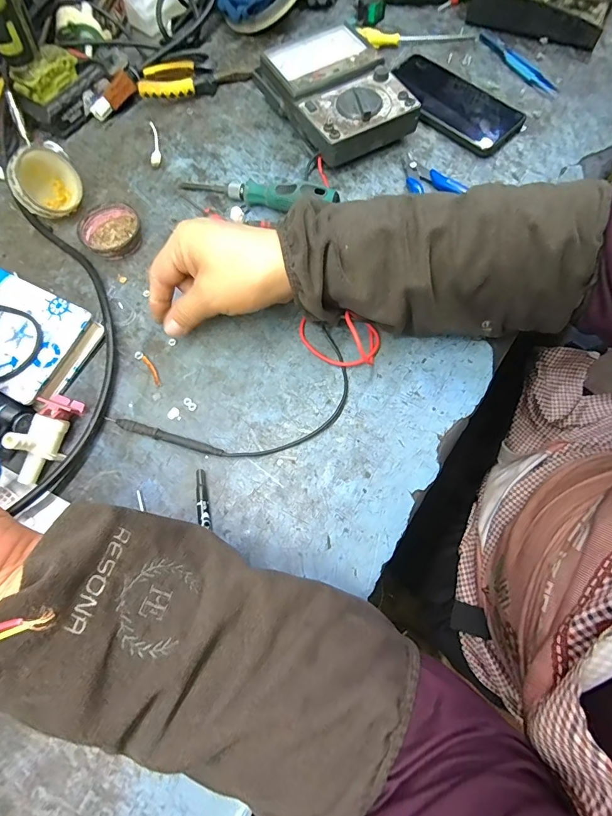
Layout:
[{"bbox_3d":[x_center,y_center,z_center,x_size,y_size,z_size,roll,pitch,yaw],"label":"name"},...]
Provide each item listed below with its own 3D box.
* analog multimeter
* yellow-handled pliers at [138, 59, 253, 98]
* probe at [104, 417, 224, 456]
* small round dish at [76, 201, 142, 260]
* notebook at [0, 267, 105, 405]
[{"bbox_3d":[0.030,-0.351,0.438,0.109,0.049,0.174,-27,72,-7],"label":"analog multimeter"},{"bbox_3d":[-0.137,-0.406,0.482,0.133,0.022,0.048,-16,71,-3],"label":"yellow-handled pliers"},{"bbox_3d":[-0.123,0.024,0.339,0.110,0.008,0.009,16,72,8],"label":"probe"},{"bbox_3d":[-0.202,-0.184,0.410,0.060,0.017,0.060,-1,71,2],"label":"small round dish"},{"bbox_3d":[-0.272,-0.070,0.366,0.143,0.035,0.093,27,74,11],"label":"notebook"}]

